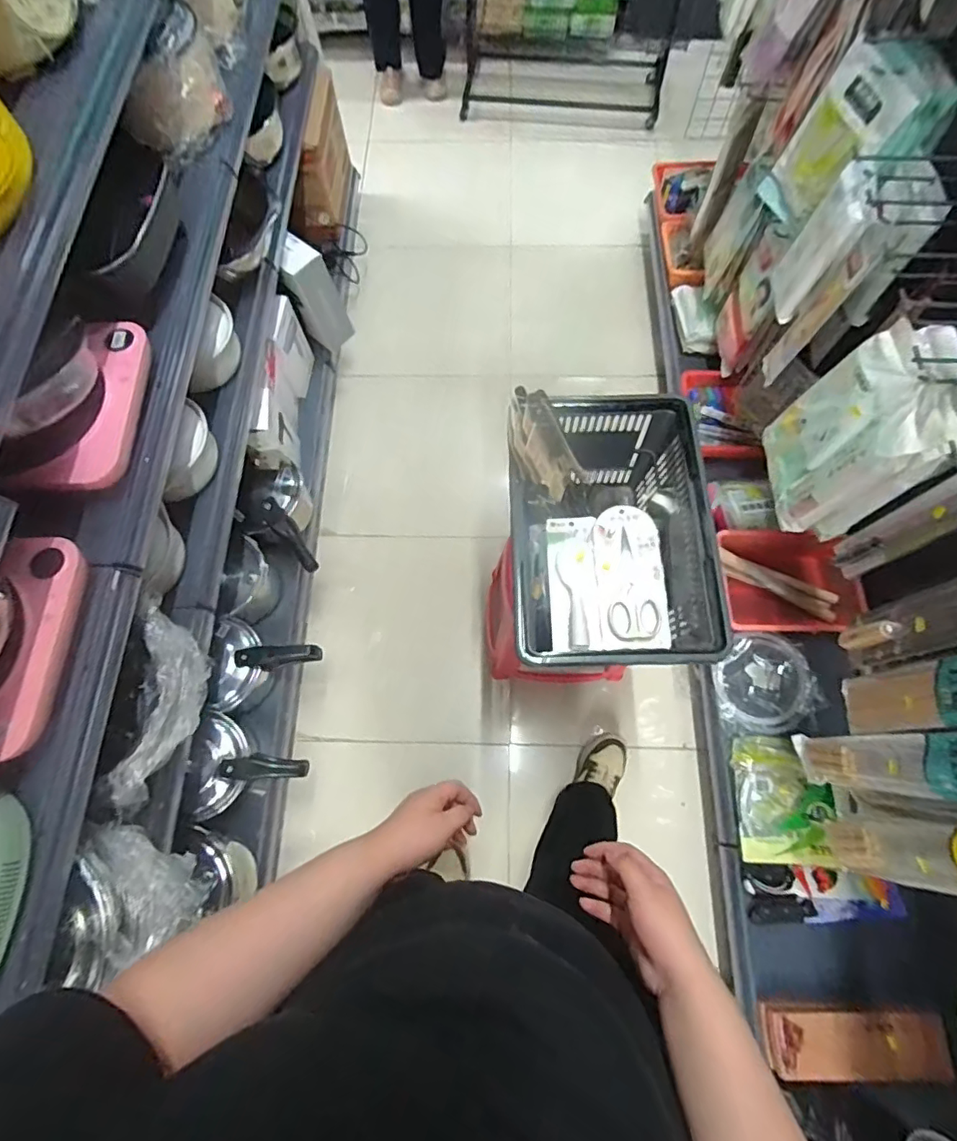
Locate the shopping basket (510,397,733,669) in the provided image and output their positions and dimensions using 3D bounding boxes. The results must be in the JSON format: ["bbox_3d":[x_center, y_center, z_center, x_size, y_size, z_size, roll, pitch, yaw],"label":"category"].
[{"bbox_3d":[0.218,-0.044,0.948,0.311,0.235,0.438,0,70,2],"label":"shopping basket"}]

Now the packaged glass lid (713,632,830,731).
[{"bbox_3d":[0.673,0.261,1.259,0.218,0.034,0.216,-1,70,1],"label":"packaged glass lid"}]

